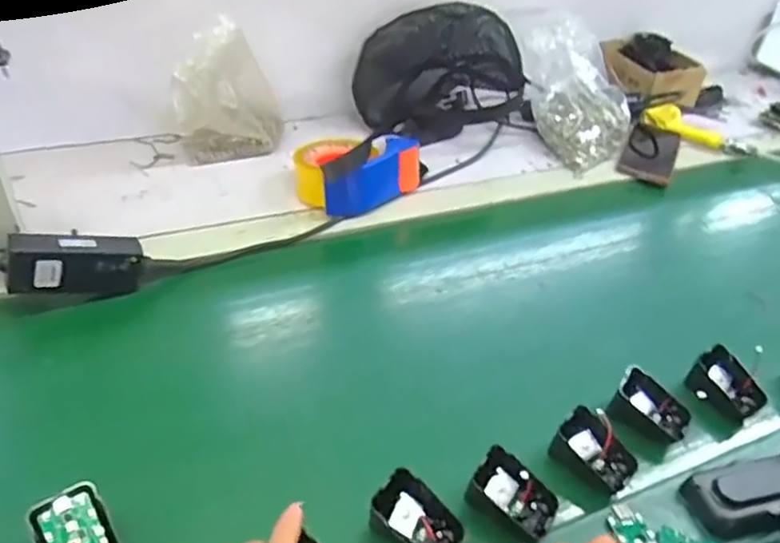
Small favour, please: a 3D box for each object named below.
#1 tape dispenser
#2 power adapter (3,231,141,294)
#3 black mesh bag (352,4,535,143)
[{"bbox_3d":[-0.038,-0.135,0.787,0.161,0.077,0.108,-21,49,-27],"label":"tape dispenser"},{"bbox_3d":[-0.297,-0.006,0.597,0.113,0.053,0.026,2,34,-40],"label":"power adapter"},{"bbox_3d":[0.088,-0.302,0.936,0.256,0.166,0.152,14,43,7],"label":"black mesh bag"}]

